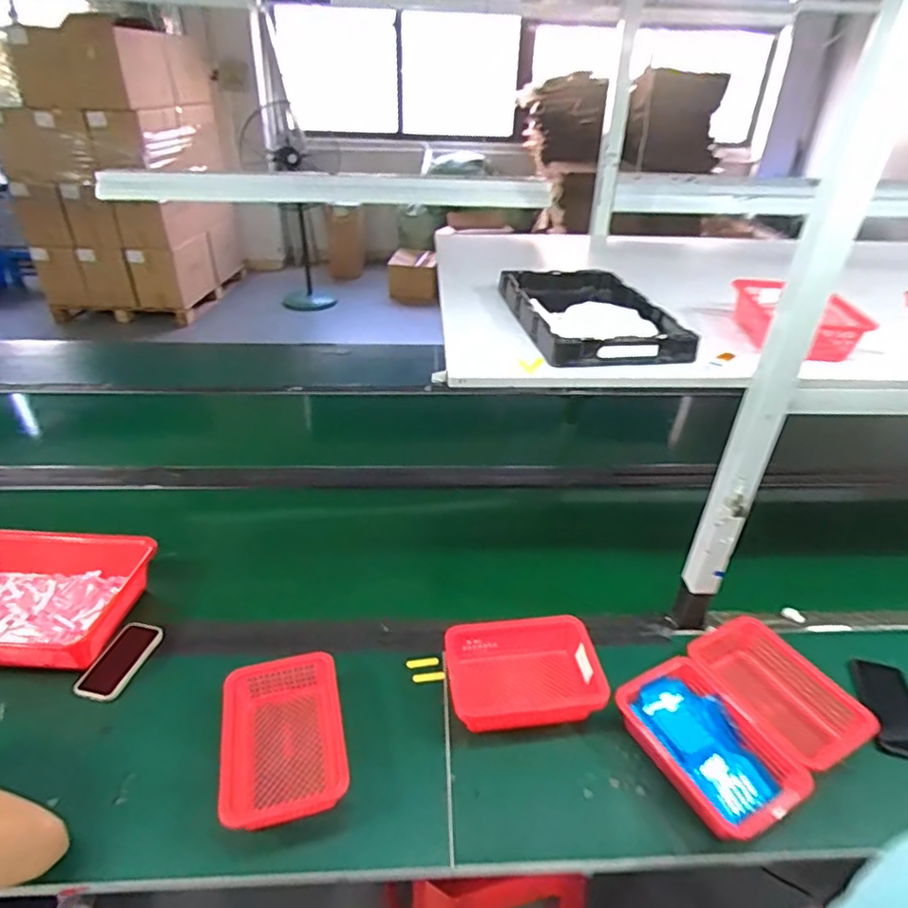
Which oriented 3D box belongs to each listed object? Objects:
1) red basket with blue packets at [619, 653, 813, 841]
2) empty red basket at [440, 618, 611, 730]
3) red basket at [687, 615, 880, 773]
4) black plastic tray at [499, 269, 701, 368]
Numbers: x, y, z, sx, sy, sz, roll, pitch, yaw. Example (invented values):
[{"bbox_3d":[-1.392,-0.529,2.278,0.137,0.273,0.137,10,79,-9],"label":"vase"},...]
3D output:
[{"bbox_3d":[0.346,0.408,0.816,0.147,0.074,0.237,-18,37,-28],"label":"red basket with blue packets"},{"bbox_3d":[0.104,0.338,0.907,0.229,0.080,0.162,-2,33,-6],"label":"empty red basket"},{"bbox_3d":[0.482,0.364,0.889,0.169,0.065,0.235,-17,37,-27],"label":"red basket"},{"bbox_3d":[0.214,-0.241,0.976,0.219,0.041,0.415,-4,33,-9],"label":"black plastic tray"}]

